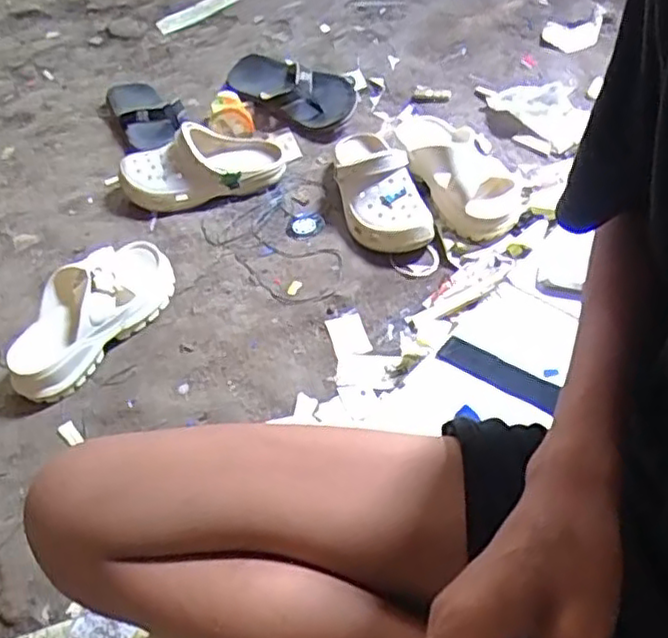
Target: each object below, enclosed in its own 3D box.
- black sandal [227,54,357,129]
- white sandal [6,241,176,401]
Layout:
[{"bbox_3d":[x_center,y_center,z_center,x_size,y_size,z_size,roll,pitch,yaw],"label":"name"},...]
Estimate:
[{"bbox_3d":[-0.073,-0.383,1.138,0.240,0.054,0.126,25,56,23],"label":"black sandal"},{"bbox_3d":[-0.300,-0.015,0.853,0.101,0.077,0.247,29,58,26],"label":"white sandal"}]

